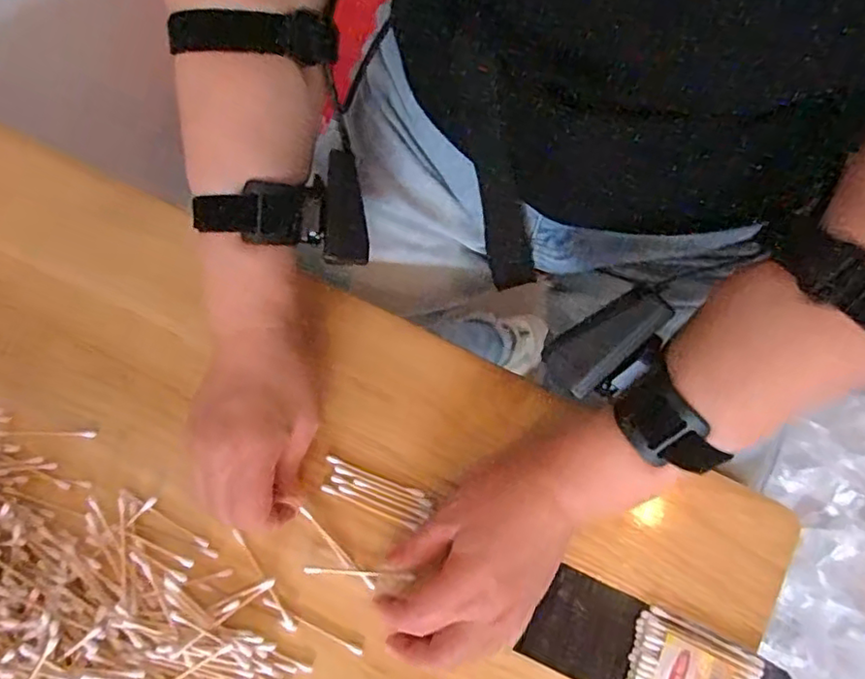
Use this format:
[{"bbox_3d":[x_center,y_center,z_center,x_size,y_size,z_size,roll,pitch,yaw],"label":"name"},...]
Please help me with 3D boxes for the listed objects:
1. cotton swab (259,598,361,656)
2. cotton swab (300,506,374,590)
[{"bbox_3d":[-0.077,0.184,0.395,0.071,0.007,0.006,24,78,8],"label":"cotton swab"},{"bbox_3d":[-0.062,0.136,0.402,0.004,0.004,0.068,-44,79,-9],"label":"cotton swab"}]

